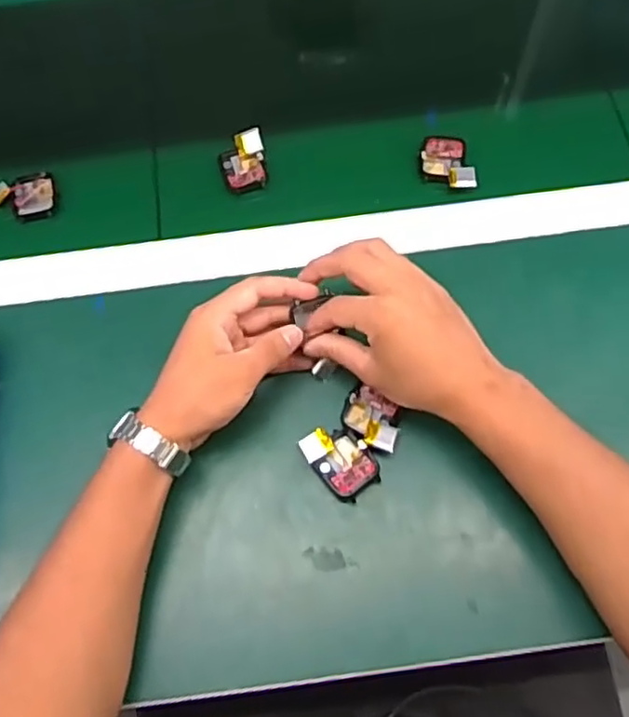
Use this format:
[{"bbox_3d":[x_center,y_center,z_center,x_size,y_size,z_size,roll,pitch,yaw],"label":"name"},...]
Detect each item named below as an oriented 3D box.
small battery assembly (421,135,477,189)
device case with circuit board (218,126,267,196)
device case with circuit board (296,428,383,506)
[{"bbox_3d":[0.112,-0.167,0.561,0.039,0.014,0.057,-6,67,-1],"label":"small battery assembly"},{"bbox_3d":[-0.061,-0.168,0.571,0.040,0.028,0.048,-11,67,-3],"label":"device case with circuit board"},{"bbox_3d":[0.019,0.071,0.468,0.038,0.012,0.053,-38,71,-13],"label":"device case with circuit board"}]

